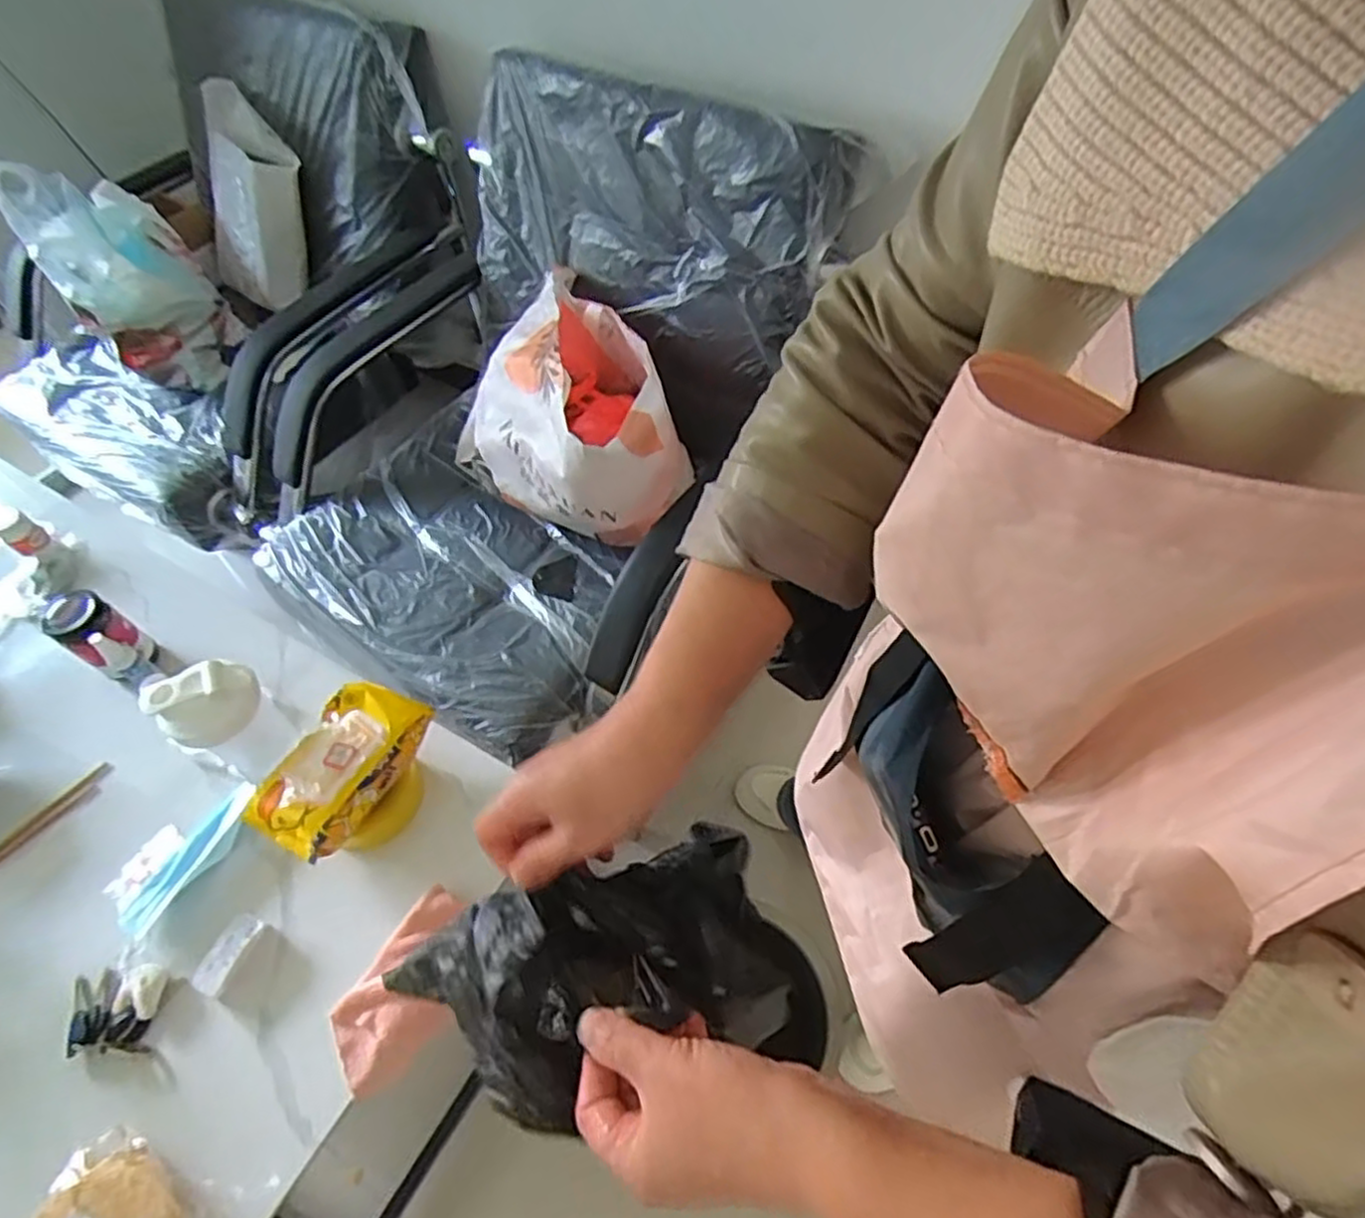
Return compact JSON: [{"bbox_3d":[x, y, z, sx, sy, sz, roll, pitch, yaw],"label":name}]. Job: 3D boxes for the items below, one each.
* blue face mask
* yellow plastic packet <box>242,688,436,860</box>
[{"bbox_3d":[-0.530,0.266,0.802,0.052,0.022,0.171,25,62,19],"label":"blue face mask"},{"bbox_3d":[-0.360,0.162,0.783,0.108,0.039,0.191,29,63,21],"label":"yellow plastic packet"}]

